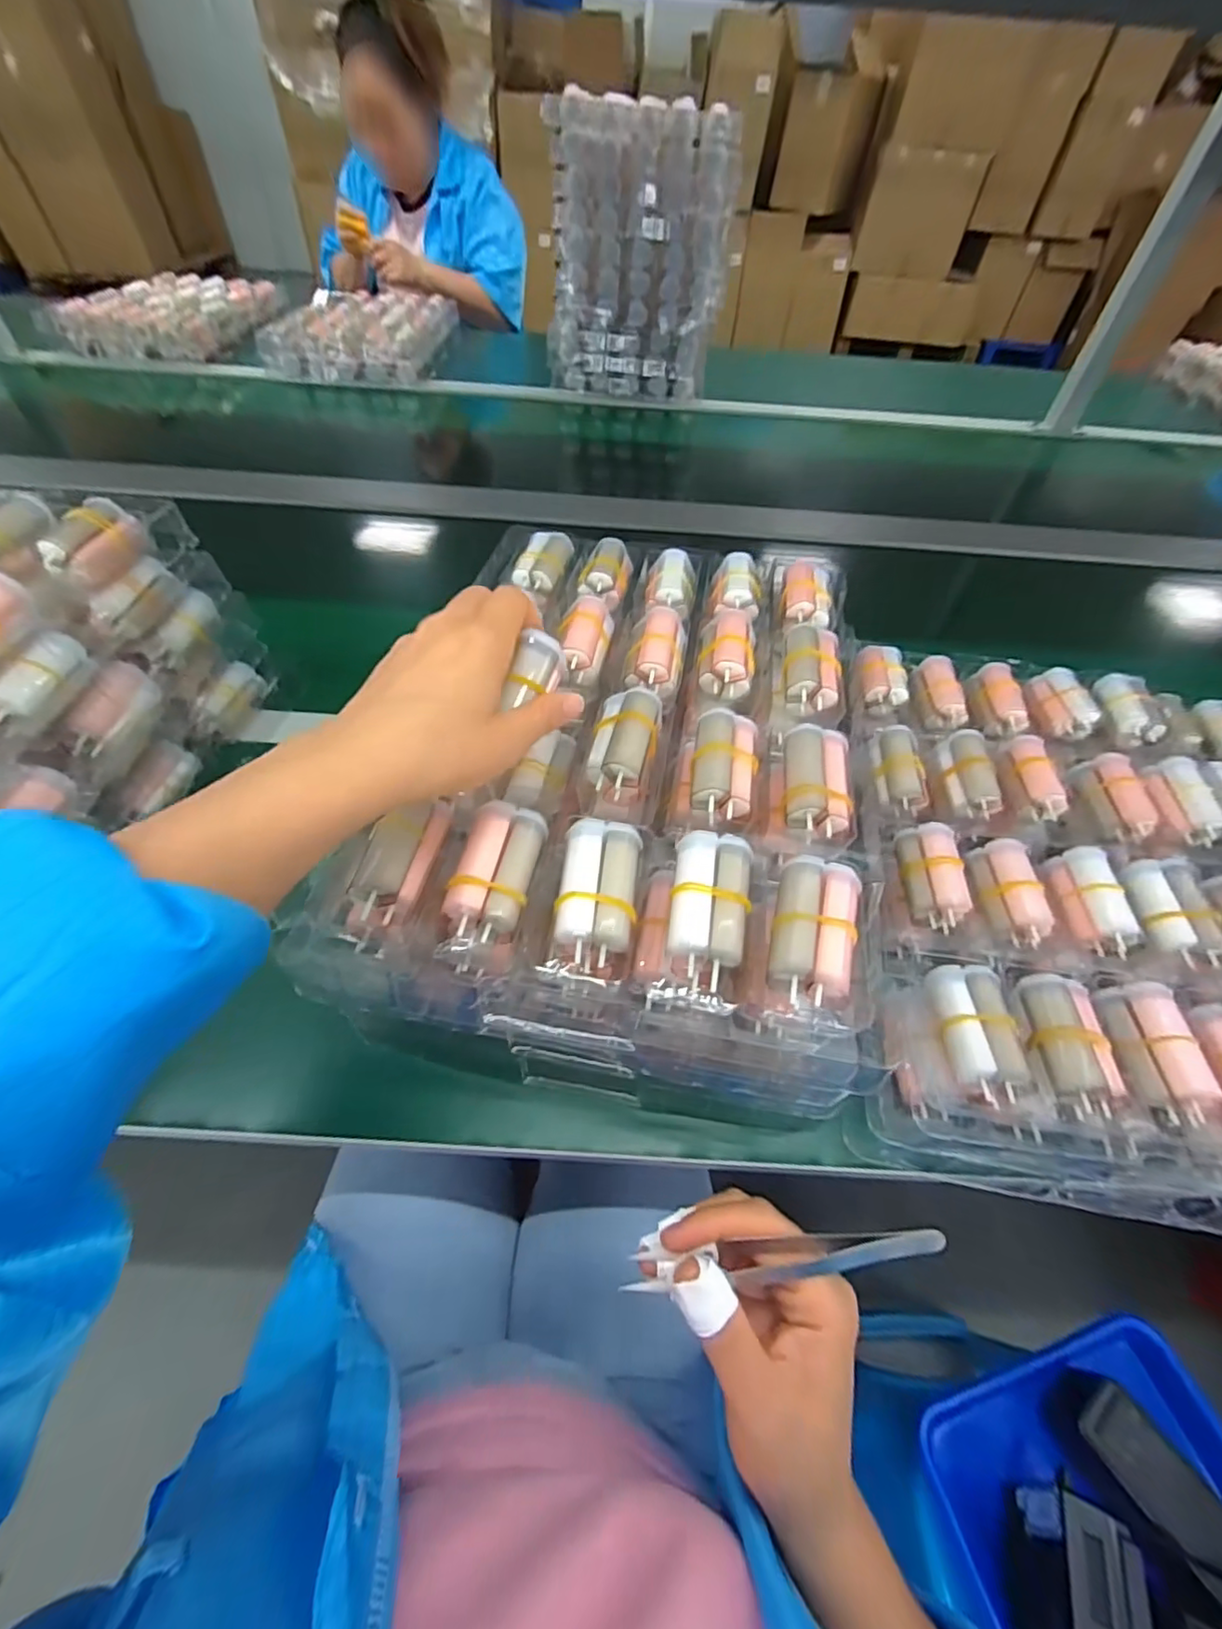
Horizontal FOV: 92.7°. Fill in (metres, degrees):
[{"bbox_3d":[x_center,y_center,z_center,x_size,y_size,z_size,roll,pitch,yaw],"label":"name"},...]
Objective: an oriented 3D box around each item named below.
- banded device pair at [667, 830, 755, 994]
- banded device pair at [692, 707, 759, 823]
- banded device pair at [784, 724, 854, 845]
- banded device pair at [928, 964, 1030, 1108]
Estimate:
[{"bbox_3d":[0.047,0.040,0.272,0.035,0.016,0.068,9,52,4],"label":"banded device pair"},{"bbox_3d":[0.063,-0.030,0.325,0.034,0.016,0.065,11,52,4],"label":"banded device pair"},{"bbox_3d":[0.114,-0.020,0.322,0.034,0.016,0.066,11,52,4],"label":"banded device pair"},{"bbox_3d":[0.196,0.114,0.311,0.030,0.019,0.068,7,52,1],"label":"banded device pair"}]

